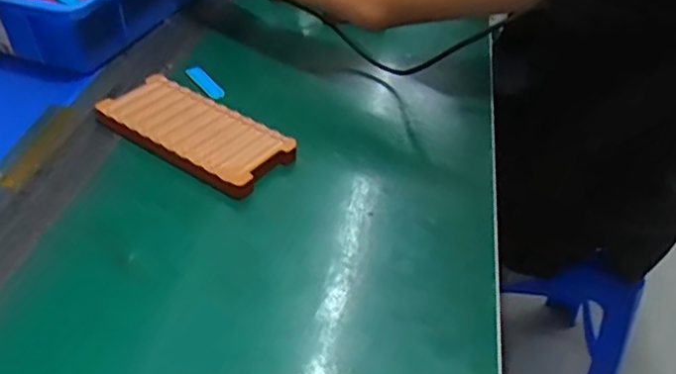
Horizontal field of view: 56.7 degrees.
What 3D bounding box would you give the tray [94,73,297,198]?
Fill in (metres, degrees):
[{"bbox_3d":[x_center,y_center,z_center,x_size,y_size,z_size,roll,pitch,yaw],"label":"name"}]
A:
[{"bbox_3d":[-0.124,-0.048,0.543,0.171,0.020,0.077,27,47,27],"label":"tray"}]

